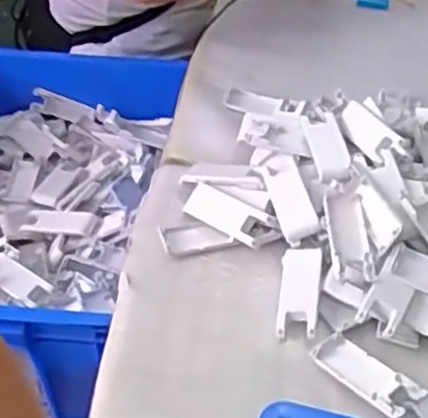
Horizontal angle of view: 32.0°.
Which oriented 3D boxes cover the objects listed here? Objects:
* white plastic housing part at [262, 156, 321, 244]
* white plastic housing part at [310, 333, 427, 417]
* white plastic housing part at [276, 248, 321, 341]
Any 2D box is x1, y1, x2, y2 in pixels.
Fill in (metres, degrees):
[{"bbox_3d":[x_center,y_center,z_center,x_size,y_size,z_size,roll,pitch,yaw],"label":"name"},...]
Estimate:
[{"bbox_3d":[0.080,-0.014,0.793,0.036,0.015,0.103,-9,45,-10],"label":"white plastic housing part"},{"bbox_3d":[0.135,0.147,0.672,0.041,0.020,0.102,-33,53,-29],"label":"white plastic housing part"},{"bbox_3d":[0.084,0.081,0.735,0.040,0.019,0.099,5,45,5],"label":"white plastic housing part"}]

